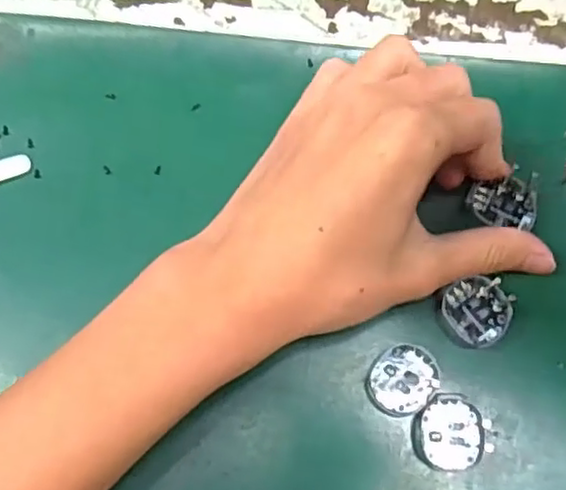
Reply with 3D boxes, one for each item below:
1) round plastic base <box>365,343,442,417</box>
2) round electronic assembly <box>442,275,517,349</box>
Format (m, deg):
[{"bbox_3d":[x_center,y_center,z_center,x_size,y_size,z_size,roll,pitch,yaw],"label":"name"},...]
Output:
[{"bbox_3d":[0.047,0.053,0.260,0.027,0.005,0.025,-36,75,-7],"label":"round plastic base"},{"bbox_3d":[0.078,0.027,0.266,0.026,0.007,0.028,-1,74,3],"label":"round electronic assembly"}]

